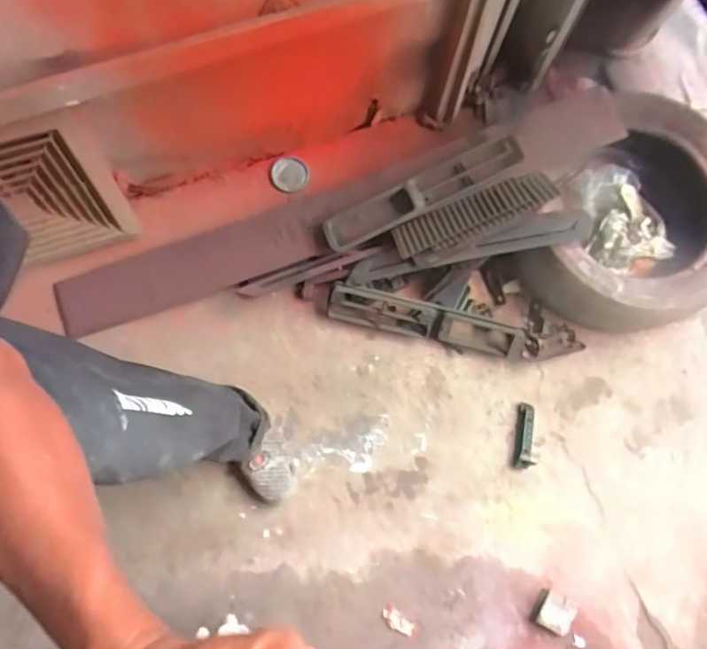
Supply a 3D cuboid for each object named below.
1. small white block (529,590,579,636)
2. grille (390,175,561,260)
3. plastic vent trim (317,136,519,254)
[{"bbox_3d":[0.426,0.613,1.168,0.074,0.021,0.077,30,78,5],"label":"small white block"},{"bbox_3d":[0.259,-0.238,1.207,0.351,0.026,0.092,-21,78,10],"label":"grille"},{"bbox_3d":[0.145,-0.297,1.228,0.460,0.061,0.103,-24,79,7],"label":"plastic vent trim"}]

